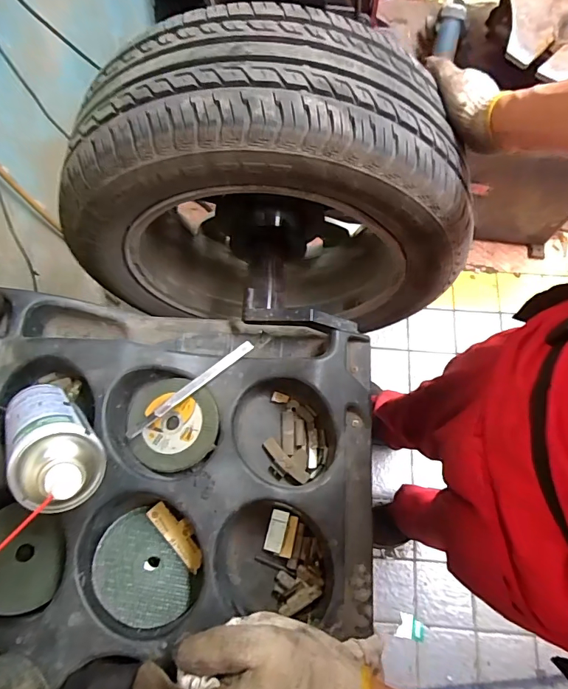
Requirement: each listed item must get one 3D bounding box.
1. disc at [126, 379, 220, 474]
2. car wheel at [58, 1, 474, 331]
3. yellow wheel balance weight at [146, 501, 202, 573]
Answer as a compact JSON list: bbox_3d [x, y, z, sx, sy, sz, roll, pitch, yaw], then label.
[{"bbox_3d":[-0.116,0.082,0.469,0.089,0.015,0.096,-5,70,-1],"label":"disc"},{"bbox_3d":[-0.022,-0.200,0.682,0.529,0.494,0.181,2,70,0],"label":"car wheel"},{"bbox_3d":[-0.104,0.187,0.438,0.024,0.008,0.073,-42,75,-13],"label":"yellow wheel balance weight"}]

